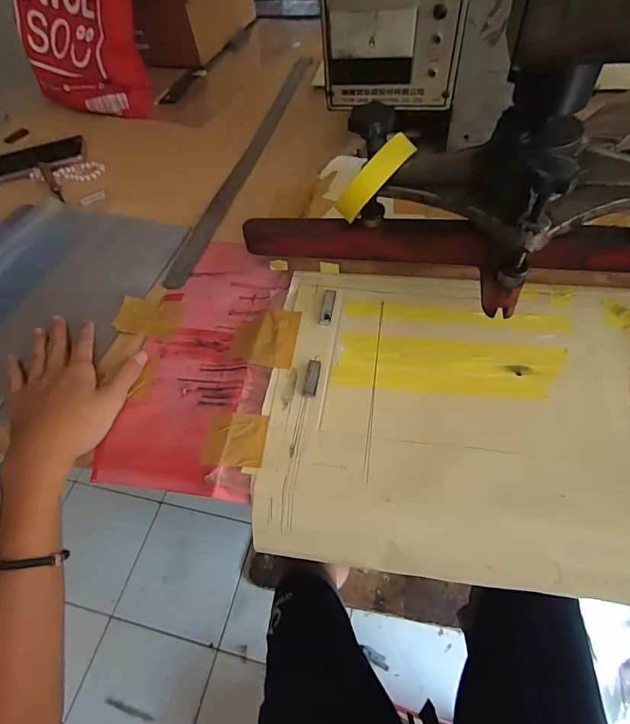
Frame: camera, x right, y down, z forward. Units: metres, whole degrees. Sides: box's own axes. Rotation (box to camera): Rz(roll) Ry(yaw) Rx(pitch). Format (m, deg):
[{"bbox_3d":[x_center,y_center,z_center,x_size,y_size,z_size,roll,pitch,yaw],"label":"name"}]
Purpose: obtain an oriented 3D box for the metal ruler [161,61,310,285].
[{"bbox_3d":[-0.090,-0.336,0.656,0.037,0.004,0.612,6,55,13],"label":"metal ruler"}]

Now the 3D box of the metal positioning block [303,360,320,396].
[{"bbox_3d":[-0.003,0.014,0.393,0.012,0.004,0.037,5,55,9],"label":"metal positioning block"}]

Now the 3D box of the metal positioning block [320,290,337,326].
[{"bbox_3d":[0.013,-0.056,0.434,0.011,0.009,0.043,5,55,9],"label":"metal positioning block"}]

